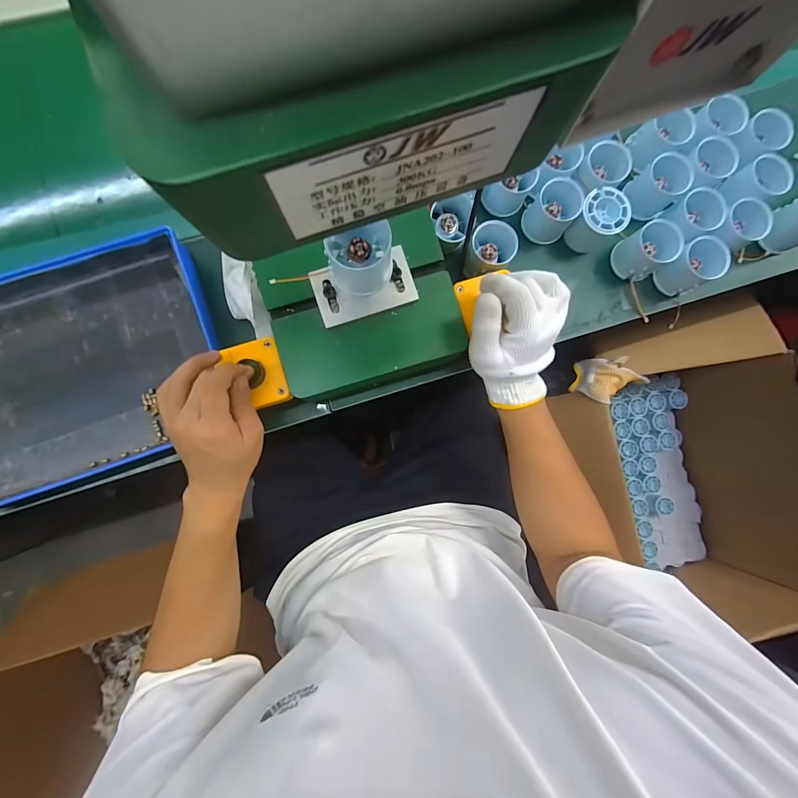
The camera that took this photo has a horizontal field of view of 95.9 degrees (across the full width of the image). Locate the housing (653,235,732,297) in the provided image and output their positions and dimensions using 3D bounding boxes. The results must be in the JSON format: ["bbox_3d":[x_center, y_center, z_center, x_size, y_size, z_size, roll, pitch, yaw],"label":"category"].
[{"bbox_3d":[0.351,-0.159,0.433,0.050,0.050,0.048,0,84,-3],"label":"housing"}]

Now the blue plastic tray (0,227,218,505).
[{"bbox_3d":[-0.362,-0.036,0.397,0.318,0.047,0.243,-20,86,-5],"label":"blue plastic tray"}]

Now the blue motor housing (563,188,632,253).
[{"bbox_3d":[0.236,-0.209,0.433,0.055,0.057,0.055,0,84,-3],"label":"blue motor housing"}]

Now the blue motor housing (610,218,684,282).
[{"bbox_3d":[0.297,-0.179,0.432,0.058,0.045,0.053,-32,87,-6],"label":"blue motor housing"}]

